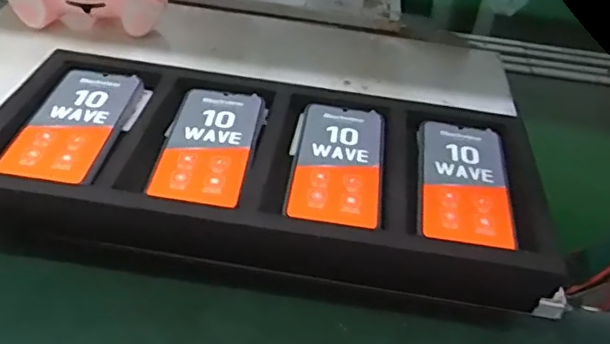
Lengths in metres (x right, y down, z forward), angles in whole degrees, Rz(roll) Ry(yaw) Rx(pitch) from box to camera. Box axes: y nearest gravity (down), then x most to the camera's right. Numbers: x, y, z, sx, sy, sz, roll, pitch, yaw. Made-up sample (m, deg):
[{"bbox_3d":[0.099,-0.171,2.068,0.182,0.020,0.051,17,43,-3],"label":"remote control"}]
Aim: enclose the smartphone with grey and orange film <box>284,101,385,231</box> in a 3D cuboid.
[{"bbox_3d":[0.028,-0.010,0.536,0.080,0.008,0.169,10,39,2],"label":"smartphone with grey and orange film"}]

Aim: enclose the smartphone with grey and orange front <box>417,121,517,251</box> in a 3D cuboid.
[{"bbox_3d":[0.141,0.007,0.529,0.077,0.010,0.171,11,39,4],"label":"smartphone with grey and orange front"}]

